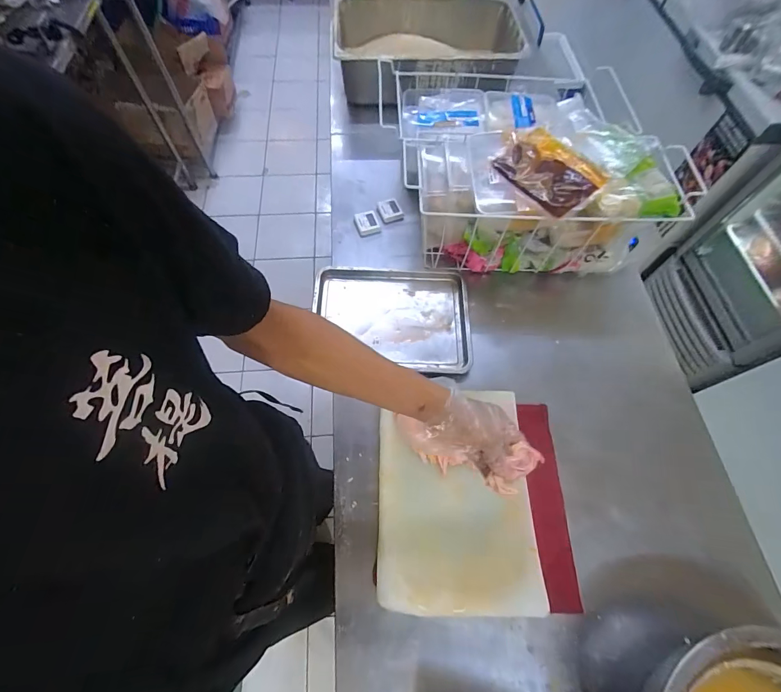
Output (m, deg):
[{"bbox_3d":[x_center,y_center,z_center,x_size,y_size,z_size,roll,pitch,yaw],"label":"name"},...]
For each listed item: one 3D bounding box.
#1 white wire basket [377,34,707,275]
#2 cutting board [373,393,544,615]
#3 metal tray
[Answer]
[{"bbox_3d":[0.276,-0.431,0.867,0.521,0.250,0.570,-5,58,9],"label":"white wire basket"},{"bbox_3d":[0.105,0.240,0.619,0.245,0.032,0.337,1,64,-1],"label":"cutting board"},{"bbox_3d":[0.001,-0.059,0.781,0.326,0.035,0.225,6,64,2],"label":"metal tray"}]

